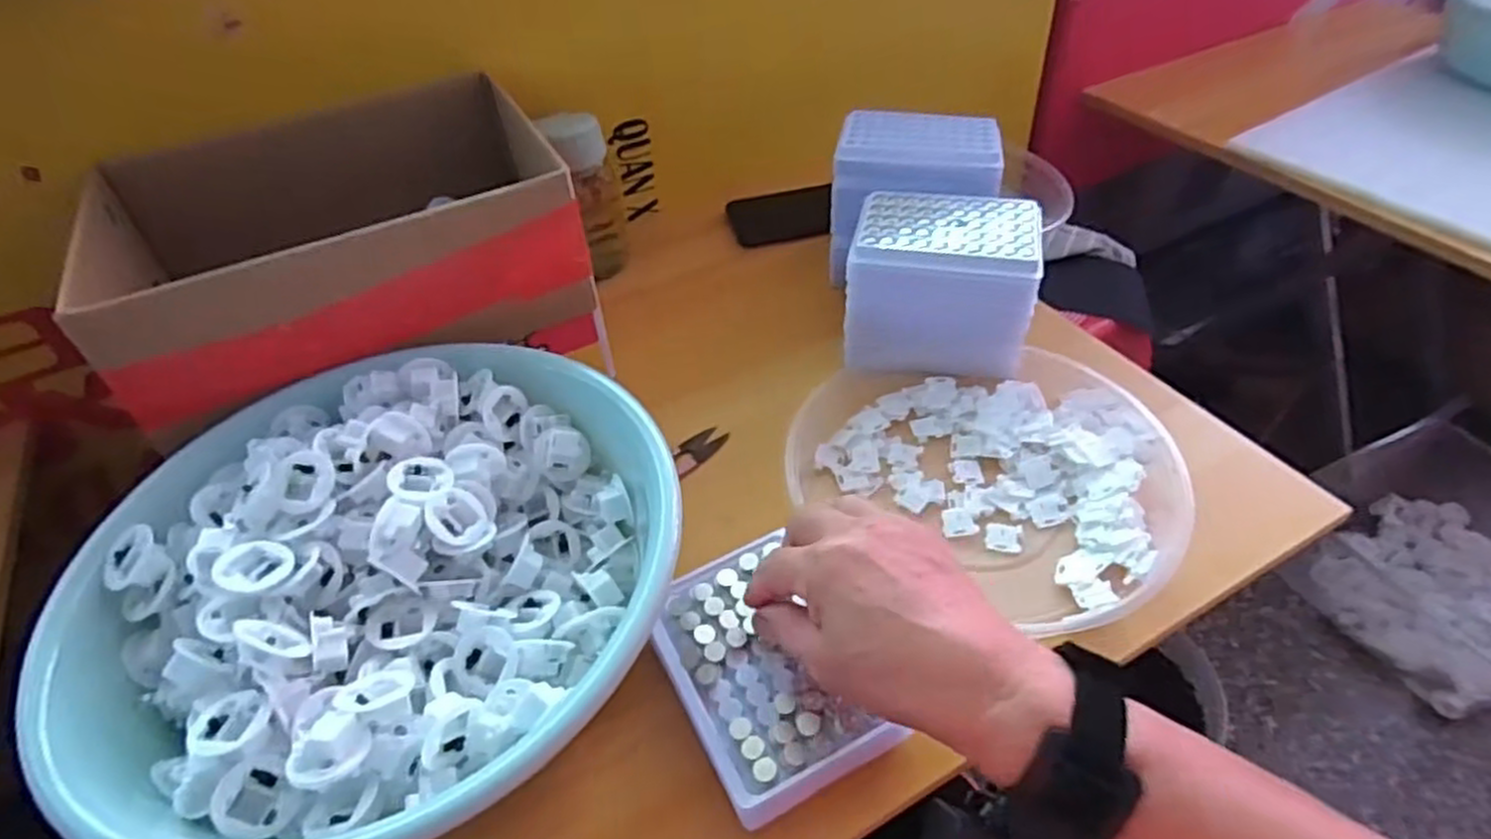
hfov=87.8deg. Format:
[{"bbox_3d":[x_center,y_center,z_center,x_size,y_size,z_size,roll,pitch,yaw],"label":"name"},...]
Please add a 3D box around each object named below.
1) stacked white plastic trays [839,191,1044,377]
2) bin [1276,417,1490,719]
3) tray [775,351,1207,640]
[{"bbox_3d":[0.151,-0.107,0.615,0.140,0.098,0.111,6,45,10],"label":"stacked white plastic trays"},{"bbox_3d":[0.947,0.177,1.035,0.346,0.141,0.322,-19,46,-14],"label":"bin"},{"bbox_3d":[0.160,0.032,0.539,0.252,0.038,0.235,-2,44,2],"label":"tray"}]

